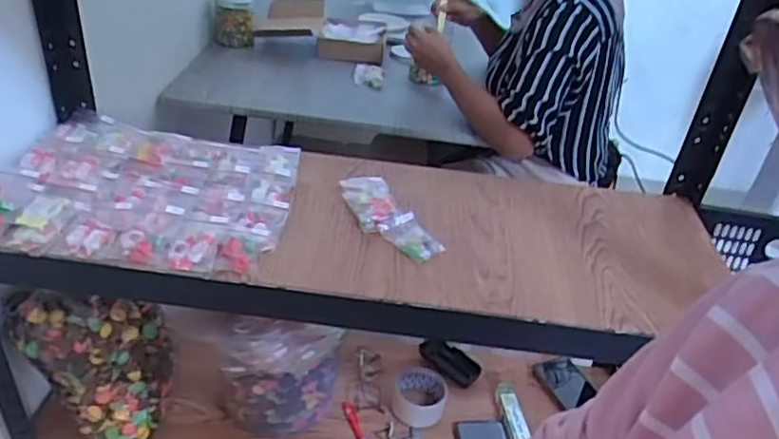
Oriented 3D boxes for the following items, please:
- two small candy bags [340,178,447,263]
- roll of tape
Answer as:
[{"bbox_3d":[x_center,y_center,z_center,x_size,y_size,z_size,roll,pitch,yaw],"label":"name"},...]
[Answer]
[{"bbox_3d":[-0.004,-0.005,0.800,0.070,0.032,0.166,-17,41,-30],"label":"two small candy bags"},{"bbox_3d":[0.049,0.290,1.026,0.086,0.041,0.092,5,35,-3],"label":"roll of tape"}]

